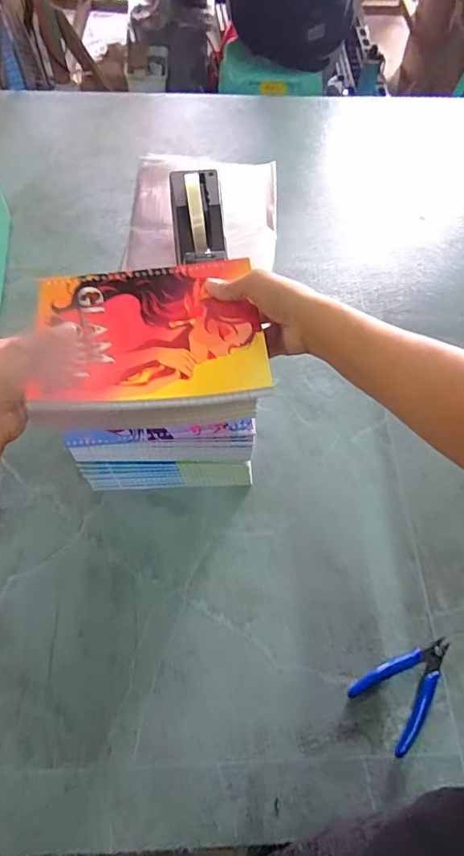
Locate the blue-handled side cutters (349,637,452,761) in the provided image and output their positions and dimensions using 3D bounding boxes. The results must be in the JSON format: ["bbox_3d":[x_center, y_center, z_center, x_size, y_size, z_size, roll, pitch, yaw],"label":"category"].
[{"bbox_3d":[0.189,0.268,0.488,0.115,0.010,0.075,-37,70,-18],"label":"blue-handled side cutters"}]

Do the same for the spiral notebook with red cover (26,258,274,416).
[{"bbox_3d":[-0.071,-0.085,0.409,0.191,0.017,0.153,-6,64,-5],"label":"spiral notebook with red cover"}]

